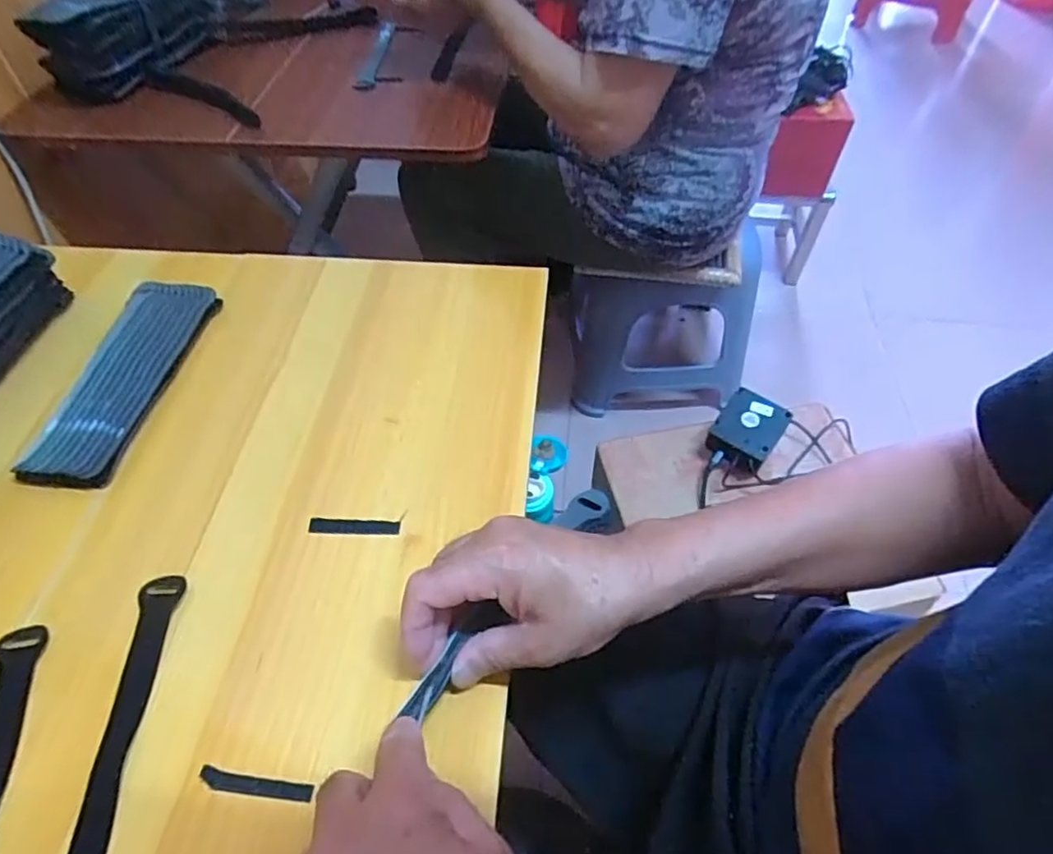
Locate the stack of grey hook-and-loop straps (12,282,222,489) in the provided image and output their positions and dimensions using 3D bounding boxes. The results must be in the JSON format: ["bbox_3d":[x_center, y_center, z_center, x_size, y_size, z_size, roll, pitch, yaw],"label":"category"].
[{"bbox_3d":[-0.317,-0.041,0.492,0.073,0.021,0.198,4,52,3],"label":"stack of grey hook-and-loop straps"}]

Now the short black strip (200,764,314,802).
[{"bbox_3d":[-0.142,0.187,0.326,0.060,0.004,0.009,7,53,6],"label":"short black strip"}]

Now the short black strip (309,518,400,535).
[{"bbox_3d":[-0.116,0.067,0.422,0.061,0.004,0.012,2,52,2],"label":"short black strip"}]

